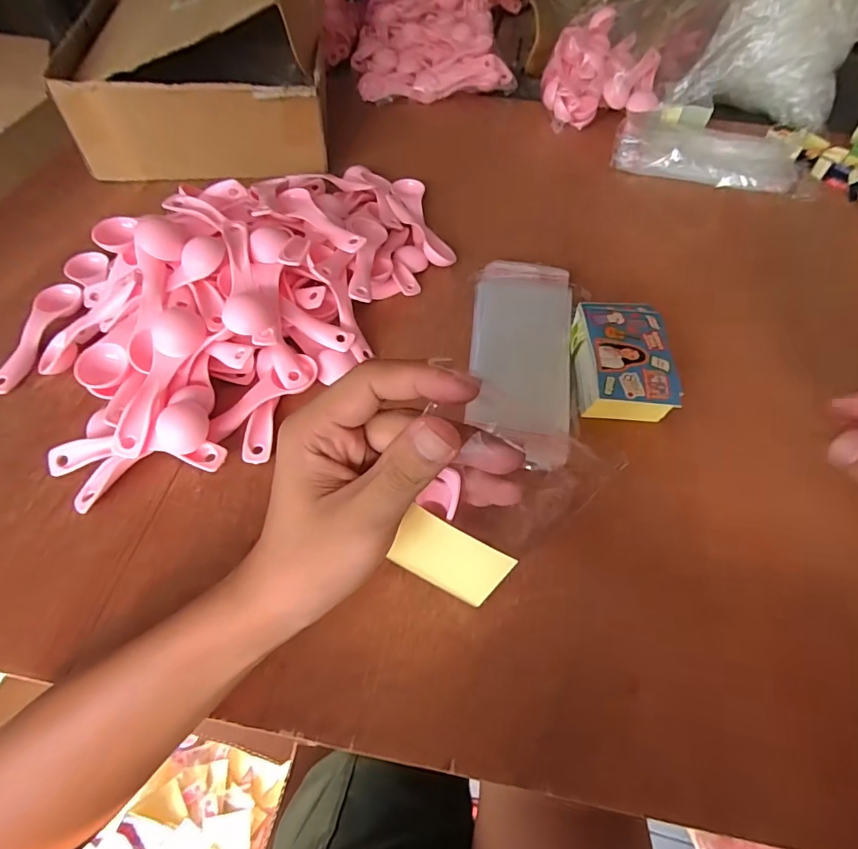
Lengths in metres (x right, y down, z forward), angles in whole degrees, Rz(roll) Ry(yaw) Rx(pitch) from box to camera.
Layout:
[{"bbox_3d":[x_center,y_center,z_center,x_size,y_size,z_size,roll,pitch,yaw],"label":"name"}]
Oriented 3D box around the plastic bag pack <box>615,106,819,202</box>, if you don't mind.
[{"bbox_3d":[0.346,-0.344,0.607,0.220,0.034,0.141,14,56,7],"label":"plastic bag pack"}]

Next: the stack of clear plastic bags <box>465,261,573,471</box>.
[{"bbox_3d":[0.079,-0.066,0.419,0.085,0.015,0.224,10,56,4],"label":"stack of clear plastic bags"}]

